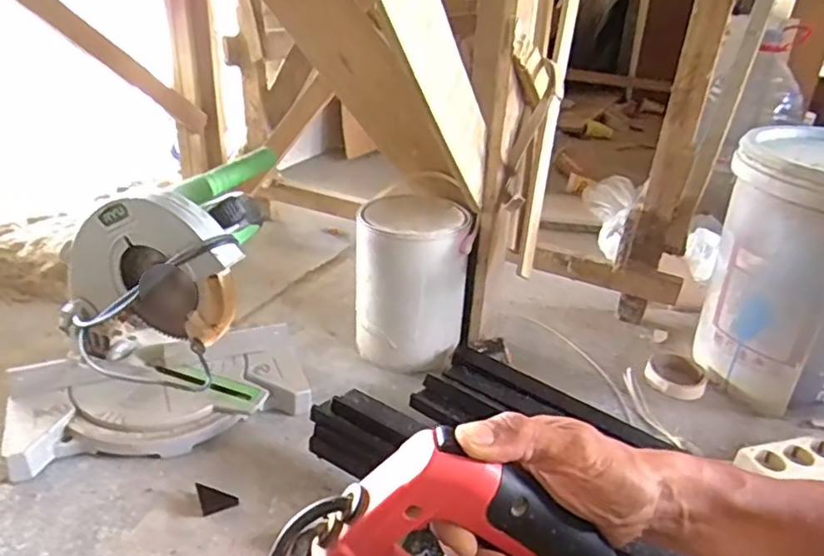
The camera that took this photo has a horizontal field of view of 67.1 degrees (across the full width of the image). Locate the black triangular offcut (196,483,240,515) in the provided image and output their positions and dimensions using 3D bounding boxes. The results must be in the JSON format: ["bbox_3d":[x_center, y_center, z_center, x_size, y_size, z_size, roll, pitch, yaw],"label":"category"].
[{"bbox_3d":[-0.232,0.258,0.739,0.040,0.018,0.040,-10,31,-26],"label":"black triangular offcut"}]

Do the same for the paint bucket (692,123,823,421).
[{"bbox_3d":[0.606,0.003,0.943,0.278,0.391,0.276,4,28,-2],"label":"paint bucket"}]

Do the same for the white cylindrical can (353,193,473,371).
[{"bbox_3d":[-0.002,0.010,1.001,0.171,0.245,0.159,4,28,-2],"label":"white cylindrical can"}]

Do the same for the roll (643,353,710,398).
[{"bbox_3d":[0.426,0.158,1.002,0.094,0.023,0.092,4,28,-2],"label":"roll"}]

